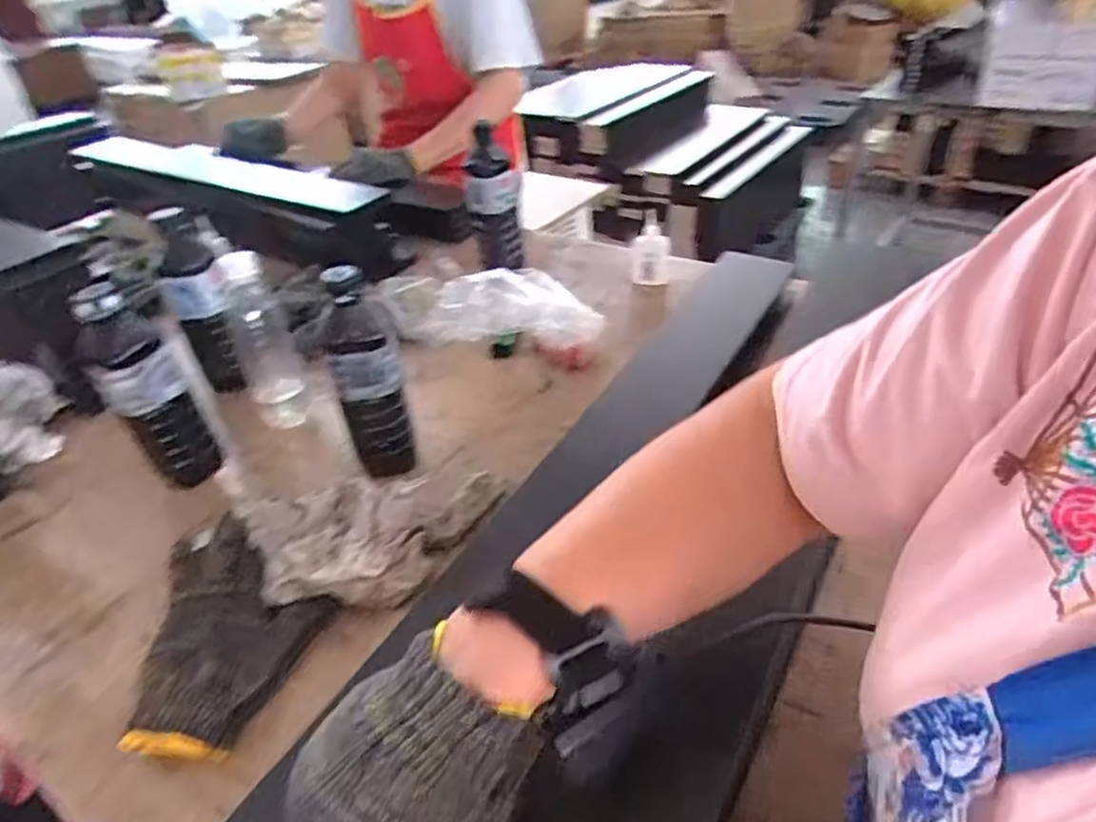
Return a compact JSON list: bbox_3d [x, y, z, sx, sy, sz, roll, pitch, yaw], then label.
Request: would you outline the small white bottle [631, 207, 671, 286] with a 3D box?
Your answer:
[{"bbox_3d":[0.138,-0.211,0.900,0.049,0.077,0.034,5,38,13],"label":"small white bottle"}]

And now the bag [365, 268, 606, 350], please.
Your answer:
[{"bbox_3d":[-0.072,-0.134,0.822,0.271,0.057,0.096,5,38,12],"label":"bag"}]

